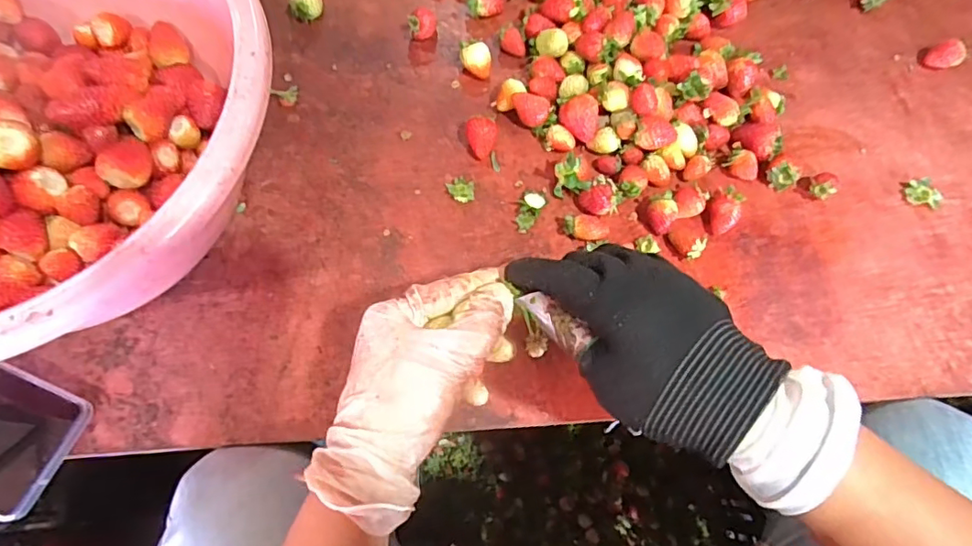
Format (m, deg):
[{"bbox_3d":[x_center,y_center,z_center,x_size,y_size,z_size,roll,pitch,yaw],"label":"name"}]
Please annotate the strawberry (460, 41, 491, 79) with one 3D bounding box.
[{"bbox_3d":[-0.008,-0.179,0.459,0.025,0.022,0.022,0,71,-2],"label":"strawberry"}]

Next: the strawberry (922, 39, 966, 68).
[{"bbox_3d":[0.409,-0.194,0.480,0.027,0.022,0.025,-33,75,-12],"label":"strawberry"}]

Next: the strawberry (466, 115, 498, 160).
[{"bbox_3d":[-0.003,-0.106,0.425,0.024,0.022,0.028,0,71,-2],"label":"strawberry"}]

